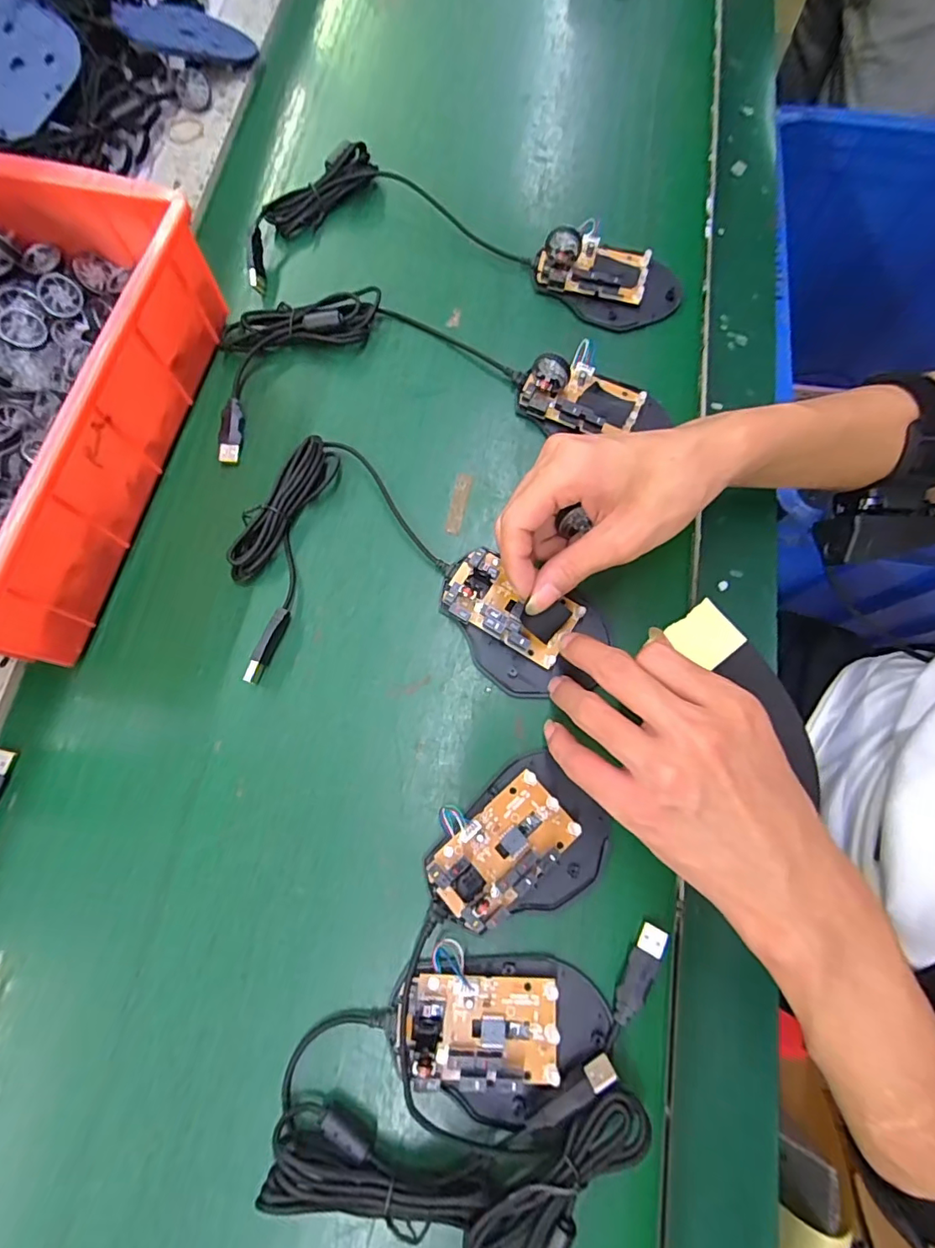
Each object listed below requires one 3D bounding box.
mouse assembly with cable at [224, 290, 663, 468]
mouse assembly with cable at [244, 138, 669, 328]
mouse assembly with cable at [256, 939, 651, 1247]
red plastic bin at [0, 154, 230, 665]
[{"bbox_3d":[-0.019,-0.182,0.365,0.303,0.026,0.120,-4,74,0],"label":"mouse assembly with cable"},{"bbox_3d":[-0.001,-0.296,0.396,0.316,0.027,0.128,7,75,3],"label":"mouse assembly with cable"},{"bbox_3d":[-0.001,0.225,0.254,0.154,0.023,0.126,24,76,7],"label":"mouse assembly with cable"},{"bbox_3d":[-0.297,-0.129,0.321,0.198,0.089,0.294,14,75,5],"label":"red plastic bin"}]

